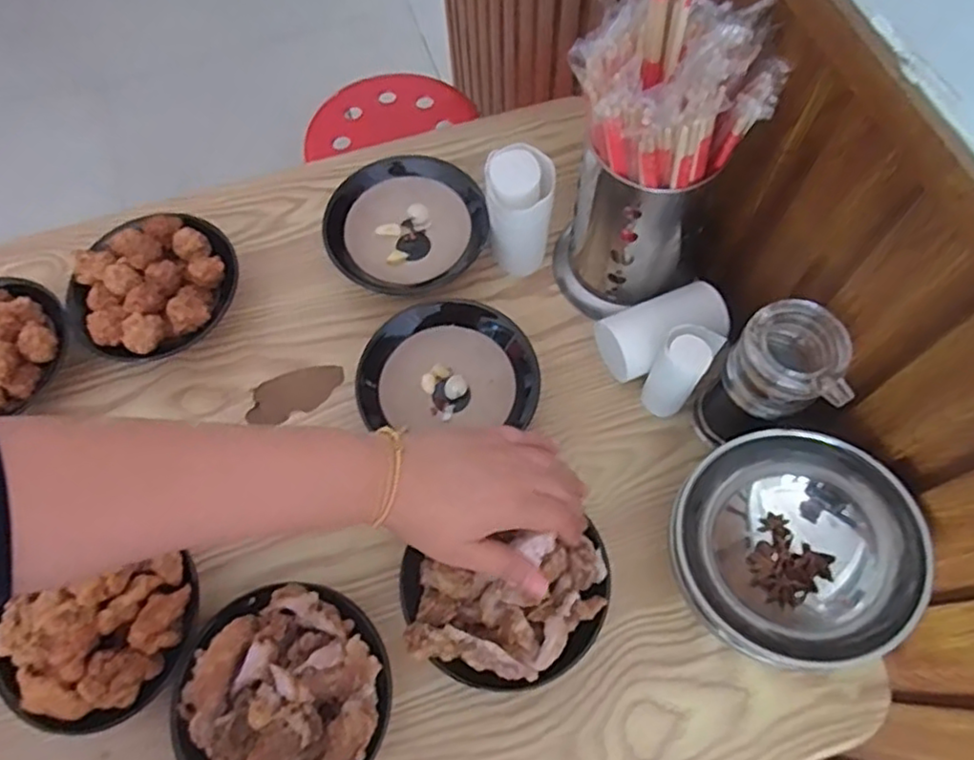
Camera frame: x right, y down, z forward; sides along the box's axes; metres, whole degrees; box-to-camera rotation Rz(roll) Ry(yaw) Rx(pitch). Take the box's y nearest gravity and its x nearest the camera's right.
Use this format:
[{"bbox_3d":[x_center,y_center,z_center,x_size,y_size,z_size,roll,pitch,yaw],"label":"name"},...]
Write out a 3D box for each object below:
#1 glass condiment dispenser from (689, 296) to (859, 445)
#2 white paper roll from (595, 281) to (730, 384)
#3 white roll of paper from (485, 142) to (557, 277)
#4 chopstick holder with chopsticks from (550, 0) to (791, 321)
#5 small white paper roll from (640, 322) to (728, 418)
[{"bbox_3d":[0.187,0.004,0.458,0.065,0.136,0.057,14,69,8],"label":"glass condiment dispenser"},{"bbox_3d":[0.138,-0.035,0.544,0.096,0.051,0.052,-20,68,-6],"label":"white paper roll"},{"bbox_3d":[0.028,-0.138,0.569,0.055,0.095,0.068,-6,67,0],"label":"white roll of paper"},{"bbox_3d":[0.114,-0.150,0.475,0.117,0.258,0.099,14,68,8],"label":"chopstick holder with chopsticks"},{"bbox_3d":[0.141,-0.005,0.506,0.035,0.095,0.041,35,73,16],"label":"small white paper roll"}]

